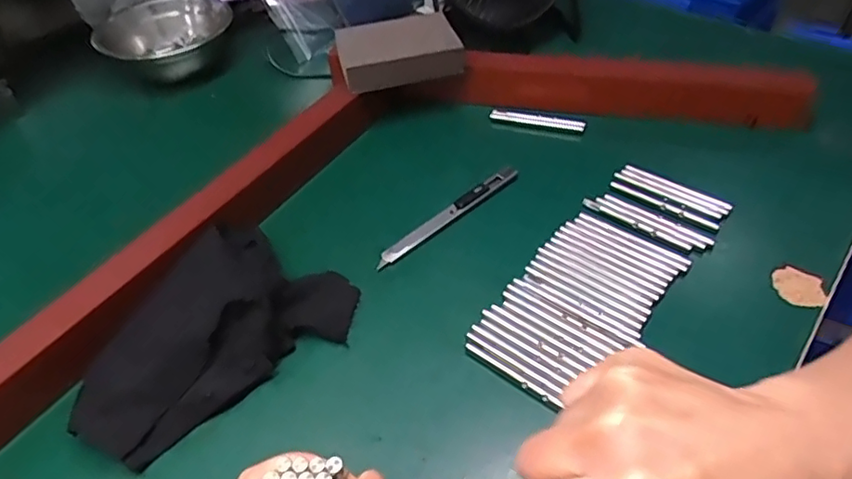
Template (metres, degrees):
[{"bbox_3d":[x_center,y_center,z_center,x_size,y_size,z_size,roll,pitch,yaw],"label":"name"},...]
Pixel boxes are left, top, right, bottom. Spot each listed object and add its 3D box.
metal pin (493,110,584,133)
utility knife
[{"bbox_3d":[0.093,-0.101,0.497,0.078,0.010,0.010,16,51,17],"label":"metal pin"},{"bbox_3d":[0.017,-0.018,0.427,0.131,0.011,0.016,-32,53,-25],"label":"utility knife"}]

